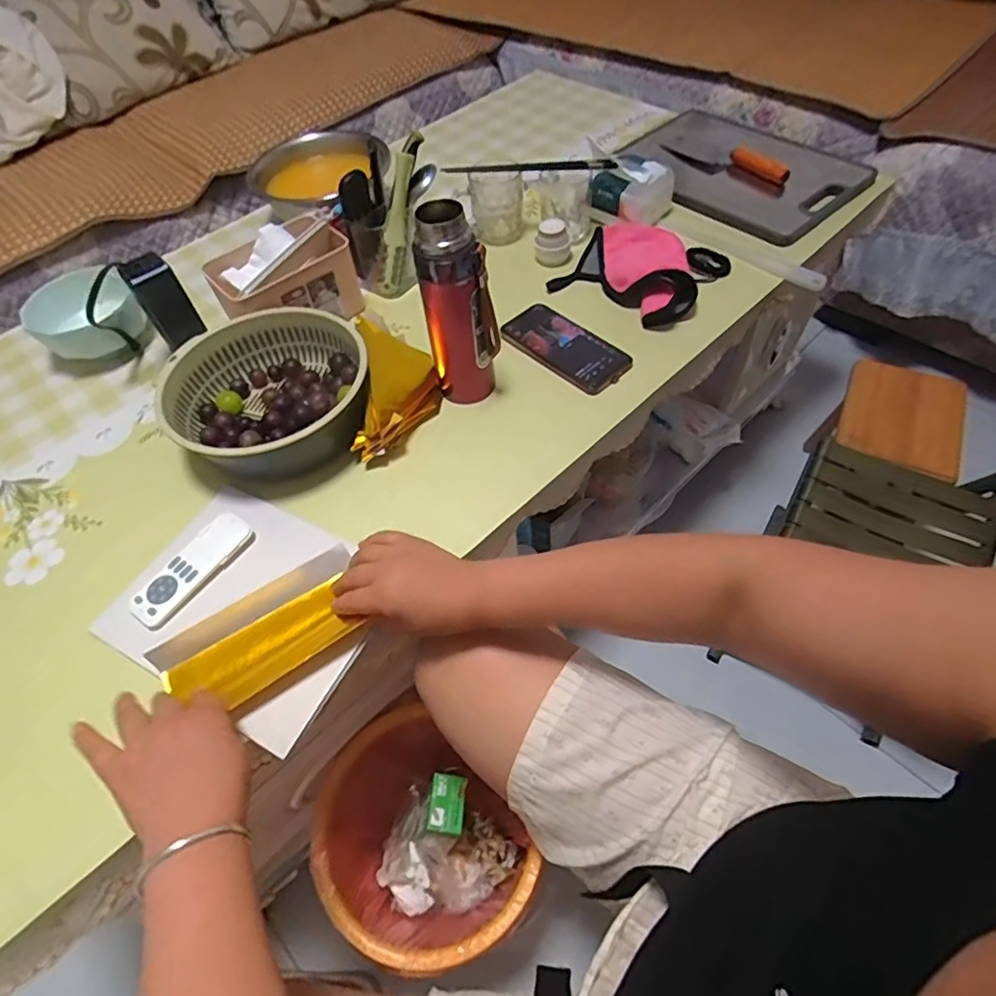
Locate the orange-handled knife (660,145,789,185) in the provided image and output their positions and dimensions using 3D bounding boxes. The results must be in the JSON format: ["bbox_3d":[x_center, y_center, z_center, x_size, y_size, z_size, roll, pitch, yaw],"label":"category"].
[{"bbox_3d":[0.350,-0.533,0.911,0.216,0.030,0.037,34,63,25],"label":"orange-handled knife"}]

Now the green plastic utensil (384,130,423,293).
[{"bbox_3d":[-0.127,-0.375,0.765,0.034,0.188,0.024,20,21,18],"label":"green plastic utensil"}]

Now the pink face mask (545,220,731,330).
[{"bbox_3d":[0.190,-0.313,0.778,0.192,0.056,0.167,30,61,28],"label":"pink face mask"}]

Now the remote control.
[{"bbox_3d":[-0.297,0.066,0.560,0.042,0.009,0.124,27,61,22],"label":"remote control"}]

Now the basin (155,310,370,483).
[{"bbox_3d":[-0.254,-0.118,0.662,0.213,0.082,0.194,-2,54,3],"label":"basin"}]

